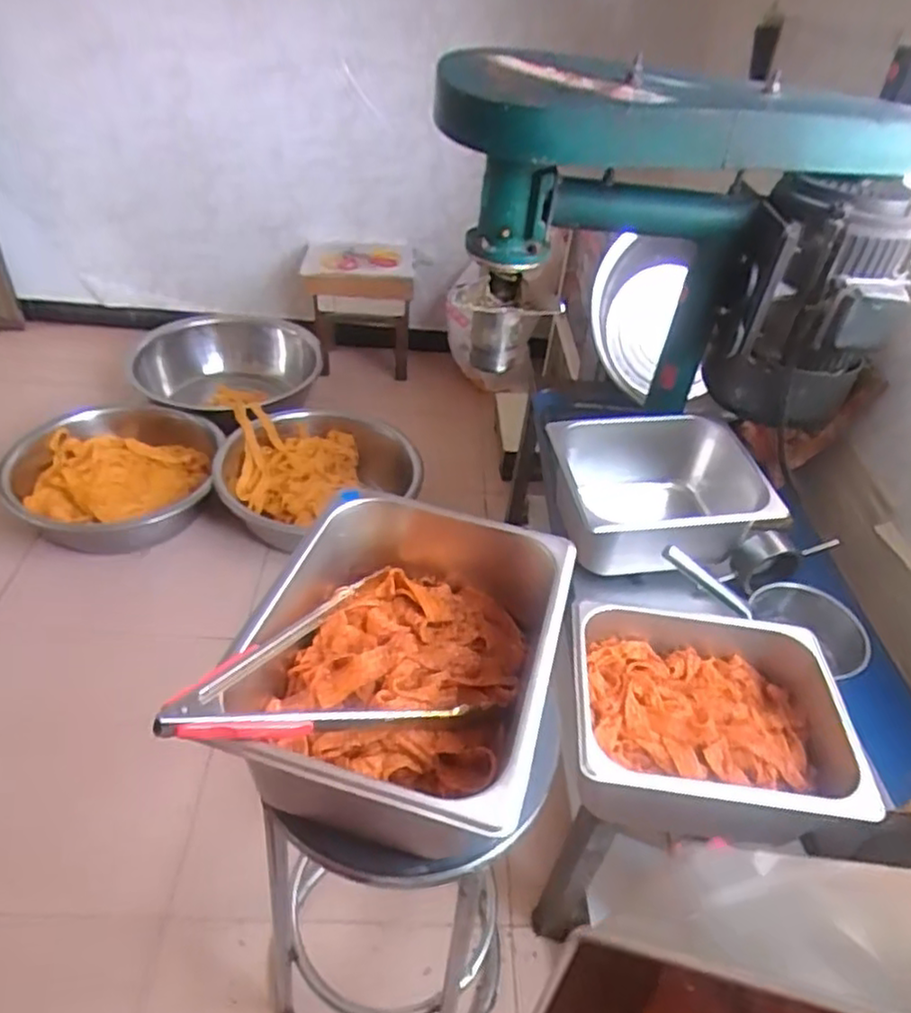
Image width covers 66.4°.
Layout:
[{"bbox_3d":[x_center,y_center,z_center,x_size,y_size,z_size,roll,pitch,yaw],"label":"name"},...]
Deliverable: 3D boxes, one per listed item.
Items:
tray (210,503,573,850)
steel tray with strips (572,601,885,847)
[{"bbox_3d":[-0.049,0.144,0.667,0.264,0.139,0.331,15,42,8],"label":"tray"},{"bbox_3d":[0.316,0.258,0.869,0.357,0.093,0.269,6,42,-1],"label":"steel tray with strips"}]

